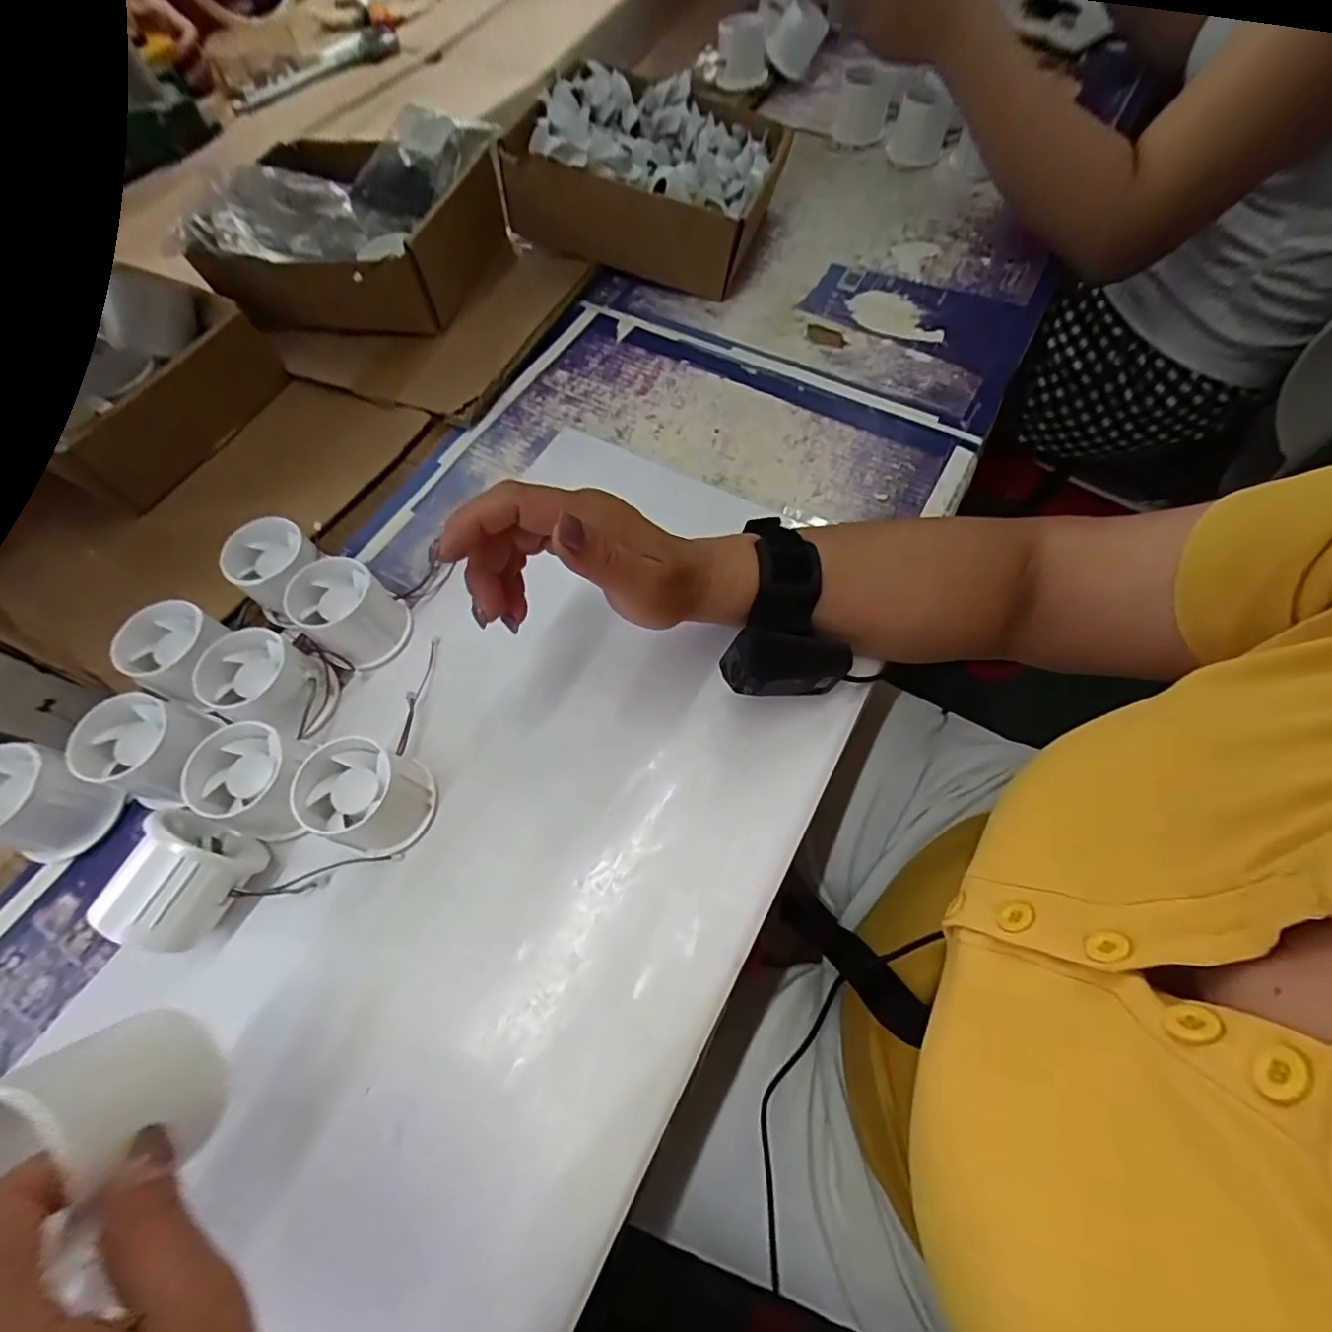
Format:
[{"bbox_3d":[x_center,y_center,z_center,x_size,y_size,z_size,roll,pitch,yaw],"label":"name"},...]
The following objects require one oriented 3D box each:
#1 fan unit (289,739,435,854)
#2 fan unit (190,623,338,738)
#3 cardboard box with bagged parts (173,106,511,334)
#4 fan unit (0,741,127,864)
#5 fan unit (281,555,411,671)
[{"bbox_3d":[-0.162,0.071,0.316,0.053,0.045,0.053,-1,65,2],"label":"fan unit"},{"bbox_3d":[-0.238,0.011,0.348,0.061,0.049,0.050,14,66,8],"label":"fan unit"},{"bbox_3d":[-0.269,-0.389,0.513,0.214,0.082,0.203,6,65,5],"label":"cardboard box with bagged parts"},{"bbox_3d":[-0.344,0.076,0.319,0.057,0.050,0.054,-1,65,2],"label":"fan unit"},{"bbox_3d":[-0.198,-0.034,0.366,0.053,0.048,0.050,-1,65,2],"label":"fan unit"}]

